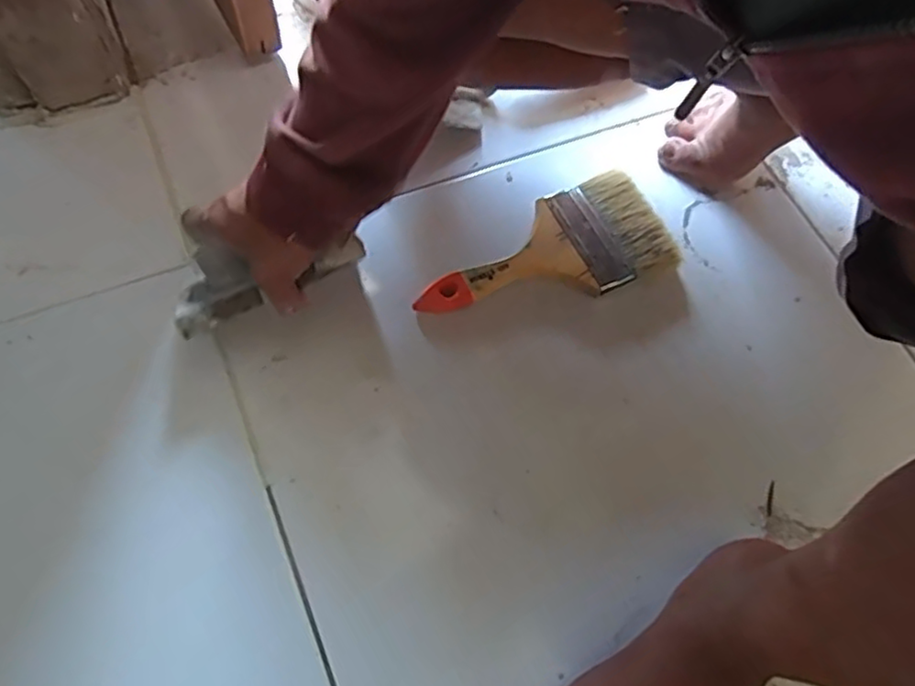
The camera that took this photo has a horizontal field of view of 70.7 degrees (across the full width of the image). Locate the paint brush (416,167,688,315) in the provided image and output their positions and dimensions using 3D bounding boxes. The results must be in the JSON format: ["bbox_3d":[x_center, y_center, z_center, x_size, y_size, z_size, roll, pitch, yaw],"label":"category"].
[{"bbox_3d":[0.068,-0.071,0.529,0.210,0.022,0.096,-20,68,-12],"label":"paint brush"}]

